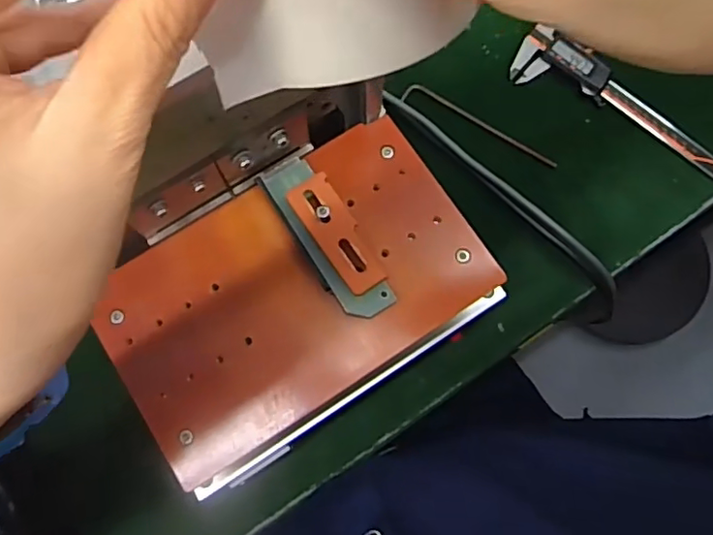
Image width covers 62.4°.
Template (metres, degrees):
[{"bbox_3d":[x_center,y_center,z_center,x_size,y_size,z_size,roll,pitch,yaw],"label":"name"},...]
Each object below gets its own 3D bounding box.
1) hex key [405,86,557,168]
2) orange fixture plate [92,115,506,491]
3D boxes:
[{"bbox_3d":[0.105,-0.121,0.506,0.143,0.009,0.021,30,78,7],"label":"hex key"},{"bbox_3d":[-0.039,0.013,0.365,0.225,0.024,0.136,-32,78,-7],"label":"orange fixture plate"}]

